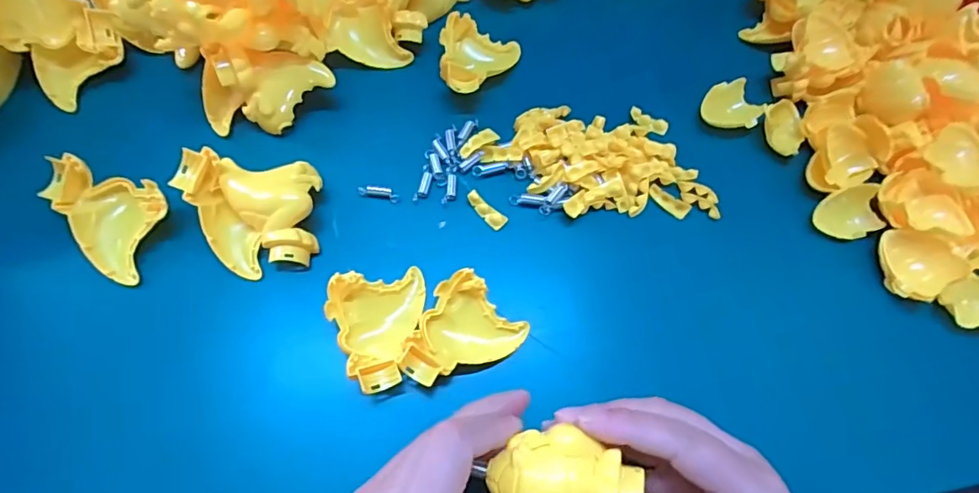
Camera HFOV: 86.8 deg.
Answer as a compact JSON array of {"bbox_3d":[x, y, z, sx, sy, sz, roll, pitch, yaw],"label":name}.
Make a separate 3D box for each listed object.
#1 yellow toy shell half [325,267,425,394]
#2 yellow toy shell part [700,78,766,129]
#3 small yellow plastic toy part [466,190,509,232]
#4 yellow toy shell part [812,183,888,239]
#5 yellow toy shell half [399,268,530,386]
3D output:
[{"bbox_3d":[-0.059,0.045,0.292,0.053,0.029,0.065,-15,71,-11],"label":"yellow toy shell half"},{"bbox_3d":[0.174,-0.101,0.375,0.041,0.009,0.037,-19,72,-12],"label":"yellow toy shell part"},{"bbox_3d":[-0.002,-0.024,0.338,0.031,0.005,0.011,45,72,1],"label":"small yellow plastic toy part"},{"bbox_3d":[0.243,-0.023,0.352,0.044,0.018,0.030,-9,70,-9],"label":"yellow toy shell part"},{"bbox_3d":[-0.017,0.050,0.290,0.053,0.025,0.066,41,71,10],"label":"yellow toy shell half"}]

